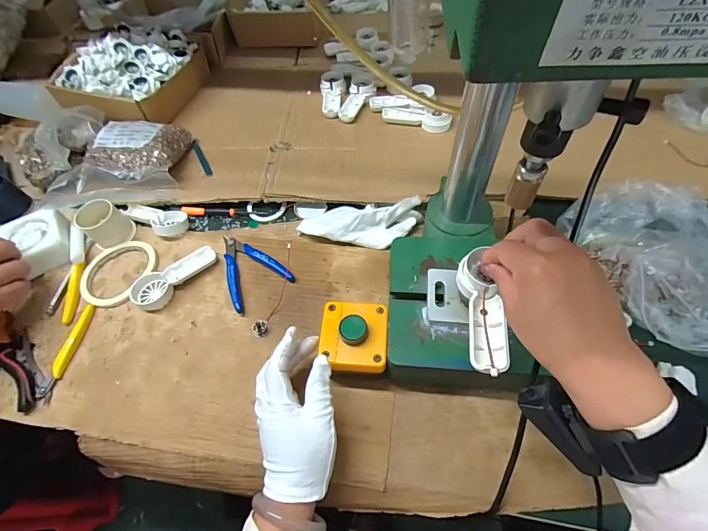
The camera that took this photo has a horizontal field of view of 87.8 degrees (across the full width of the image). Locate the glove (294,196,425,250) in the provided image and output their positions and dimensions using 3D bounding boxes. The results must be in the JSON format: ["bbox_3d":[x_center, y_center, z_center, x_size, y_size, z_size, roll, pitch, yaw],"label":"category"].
[{"bbox_3d":[0.008,-0.059,0.502,0.163,0.029,0.064,2,58,6],"label":"glove"}]

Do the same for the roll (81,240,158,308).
[{"bbox_3d":[-0.318,0.008,0.496,0.090,0.009,0.102,22,62,18],"label":"roll"}]

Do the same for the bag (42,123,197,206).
[{"bbox_3d":[-0.353,-0.155,0.564,0.170,0.050,0.155,-4,58,2],"label":"bag"}]

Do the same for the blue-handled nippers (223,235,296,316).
[{"bbox_3d":[-0.142,-0.001,0.486,0.079,0.014,0.116,-32,61,-15],"label":"blue-handled nippers"}]

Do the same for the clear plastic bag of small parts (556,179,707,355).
[{"bbox_3d":[0.355,-0.004,0.424,0.161,0.066,0.226,-14,56,-6],"label":"clear plastic bag of small parts"}]

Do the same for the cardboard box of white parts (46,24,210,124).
[{"bbox_3d":[-0.392,-0.330,0.660,0.183,0.106,0.234,12,58,12],"label":"cardboard box of white parts"}]

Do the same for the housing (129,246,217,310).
[{"bbox_3d":[-0.236,0.011,0.480,0.053,0.015,0.110,37,68,24],"label":"housing"}]

